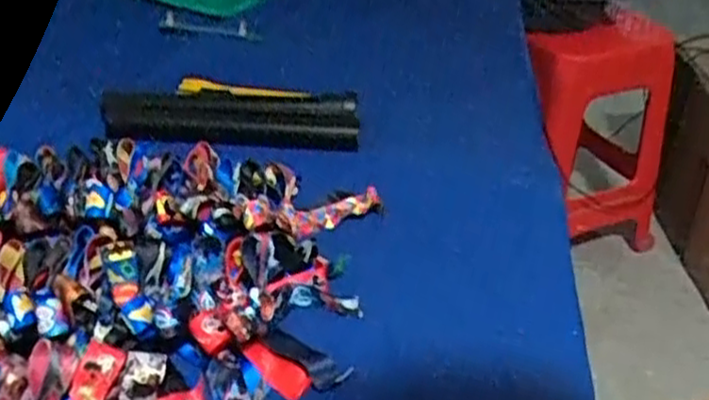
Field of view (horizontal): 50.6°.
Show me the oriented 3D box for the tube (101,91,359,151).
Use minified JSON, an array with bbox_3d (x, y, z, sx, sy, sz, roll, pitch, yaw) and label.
[{"bbox_3d":[-0.109,-0.071,0.656,0.222,0.036,0.042,2,34,-1],"label":"tube"}]

